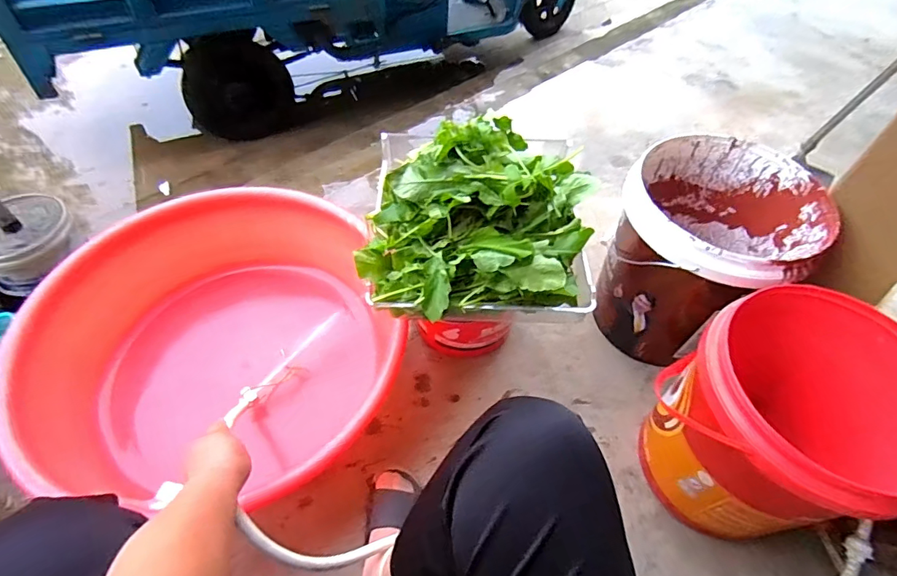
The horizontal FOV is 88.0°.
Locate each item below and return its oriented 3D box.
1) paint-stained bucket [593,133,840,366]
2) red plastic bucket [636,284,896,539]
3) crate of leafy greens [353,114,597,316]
[{"bbox_3d":[0.493,-0.062,0.965,0.324,0.385,0.338,2,53,-3],"label":"paint-stained bucket"},{"bbox_3d":[0.510,0.227,0.751,0.307,0.380,0.295,2,53,-3],"label":"red plastic bucket"},{"bbox_3d":[0.059,-0.150,0.758,0.364,0.184,0.398,8,53,2],"label":"crate of leafy greens"}]

